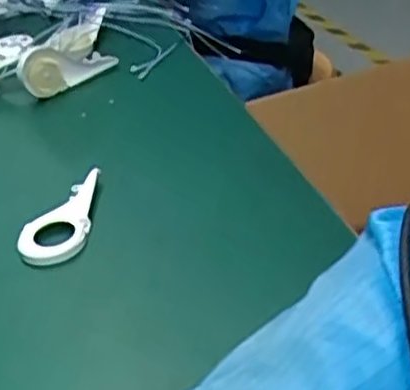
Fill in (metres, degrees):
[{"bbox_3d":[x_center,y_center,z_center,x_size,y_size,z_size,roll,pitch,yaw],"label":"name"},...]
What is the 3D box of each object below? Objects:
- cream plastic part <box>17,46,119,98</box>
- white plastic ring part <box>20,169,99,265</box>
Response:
[{"bbox_3d":[-0.124,-0.117,0.663,0.088,0.041,0.018,-20,37,-18],"label":"cream plastic part"},{"bbox_3d":[-0.100,0.016,0.500,0.046,0.015,0.087,-6,34,4],"label":"white plastic ring part"}]

